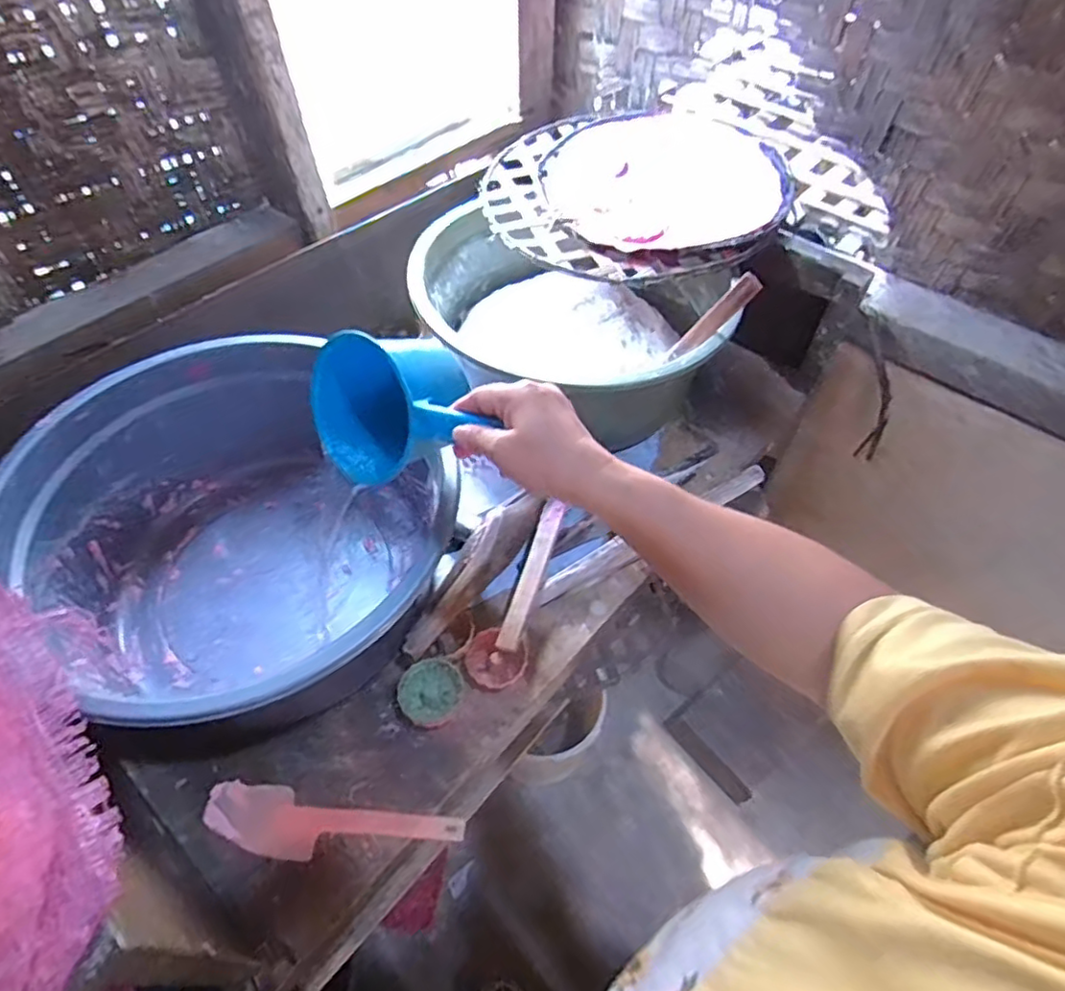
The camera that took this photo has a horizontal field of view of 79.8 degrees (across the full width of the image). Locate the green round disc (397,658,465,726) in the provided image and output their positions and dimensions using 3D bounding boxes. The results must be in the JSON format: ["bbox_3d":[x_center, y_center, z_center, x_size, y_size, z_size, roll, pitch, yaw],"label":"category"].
[{"bbox_3d":[-0.103,0.194,0.629,0.061,0.017,0.061,13,54,8],"label":"green round disc"}]

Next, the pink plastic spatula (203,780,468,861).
[{"bbox_3d":[-0.181,0.300,0.570,0.231,0.011,0.056,9,53,5],"label":"pink plastic spatula"}]

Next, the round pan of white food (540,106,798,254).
[{"bbox_3d":[0.184,-0.451,0.918,0.326,0.050,0.353,1,53,-1],"label":"round pan of white food"}]

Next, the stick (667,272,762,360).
[{"bbox_3d":[0.207,-0.201,0.735,0.023,0.163,0.017,46,61,-1],"label":"stick"}]

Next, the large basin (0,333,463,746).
[{"bbox_3d":[-0.308,0.037,0.667,0.344,0.198,0.362,1,53,-1],"label":"large basin"}]

